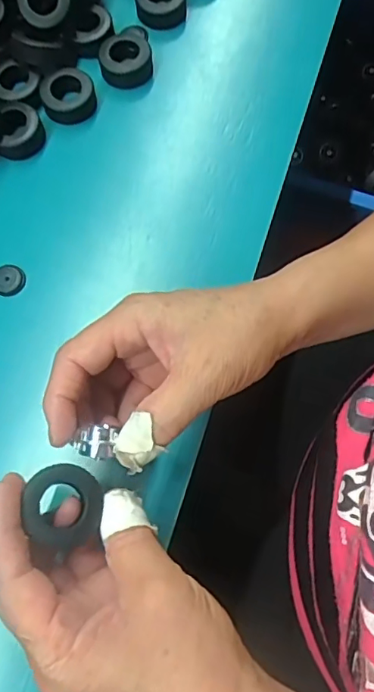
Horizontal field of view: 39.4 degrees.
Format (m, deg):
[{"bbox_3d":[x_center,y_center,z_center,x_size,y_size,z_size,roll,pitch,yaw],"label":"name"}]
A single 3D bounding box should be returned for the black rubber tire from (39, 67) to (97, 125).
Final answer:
[{"bbox_3d":[-0.085,-0.180,0.375,0.038,0.022,0.031,-9,73,-4],"label":"black rubber tire"}]

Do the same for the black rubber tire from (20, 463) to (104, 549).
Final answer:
[{"bbox_3d":[-0.057,0.073,0.244,0.032,0.010,0.034,5,72,0],"label":"black rubber tire"}]

